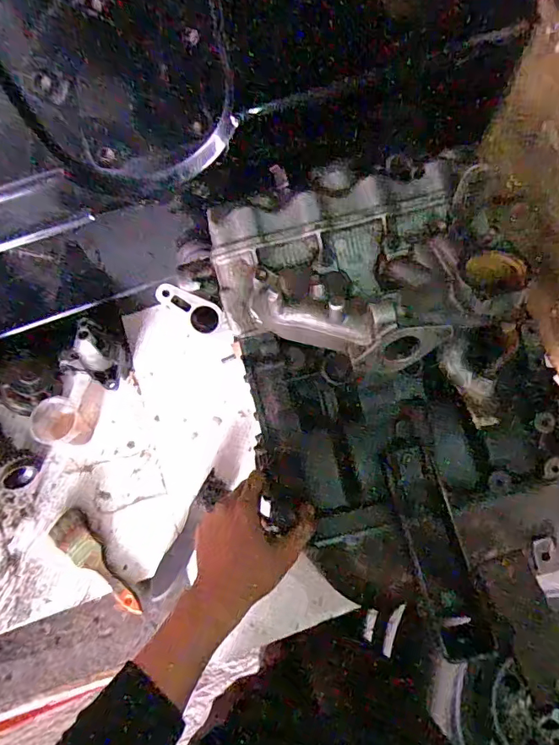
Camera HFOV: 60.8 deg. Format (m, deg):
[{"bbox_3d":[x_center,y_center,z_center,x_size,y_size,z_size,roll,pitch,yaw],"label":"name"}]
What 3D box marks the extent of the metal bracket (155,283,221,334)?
[{"bbox_3d":[-0.103,-0.071,0.535,0.077,0.016,0.037,22,70,-20],"label":"metal bracket"}]

